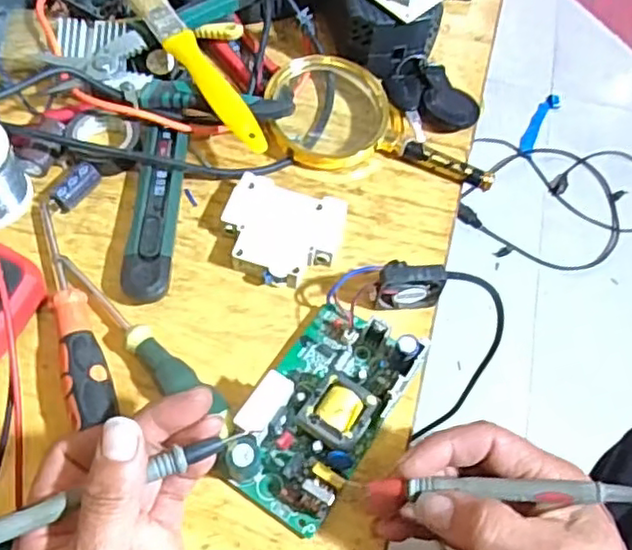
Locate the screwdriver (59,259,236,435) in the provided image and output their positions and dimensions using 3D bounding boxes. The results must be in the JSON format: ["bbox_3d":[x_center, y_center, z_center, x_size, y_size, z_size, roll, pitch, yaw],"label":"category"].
[{"bbox_3d":[-0.101,0.039,0.387,0.020,0.025,0.155,-39,72,-24],"label":"screwdriver"}]

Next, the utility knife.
[{"bbox_3d":[-0.105,-0.045,0.434,0.029,0.020,0.131,2,61,-5],"label":"utility knife"}]

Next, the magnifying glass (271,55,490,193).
[{"bbox_3d":[0.048,-0.105,0.472,0.169,0.041,0.084,24,63,9],"label":"magnifying glass"}]

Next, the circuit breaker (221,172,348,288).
[{"bbox_3d":[-0.024,-0.028,0.432,0.075,0.018,0.068,20,60,4],"label":"circuit breaker"}]

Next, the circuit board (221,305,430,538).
[{"bbox_3d":[0.002,0.073,0.369,0.069,0.034,0.120,32,62,11],"label":"circuit board"}]

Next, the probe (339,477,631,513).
[{"bbox_3d":[0.082,0.103,0.311,0.137,0.011,0.010,-4,62,15],"label":"probe"}]

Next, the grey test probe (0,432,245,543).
[{"bbox_3d":[-0.098,0.097,0.293,0.134,0.007,0.011,-17,65,-18],"label":"grey test probe"}]

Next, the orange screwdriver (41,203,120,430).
[{"bbox_3d":[-0.149,0.018,0.393,0.024,0.027,0.156,-19,65,-16],"label":"orange screwdriver"}]

